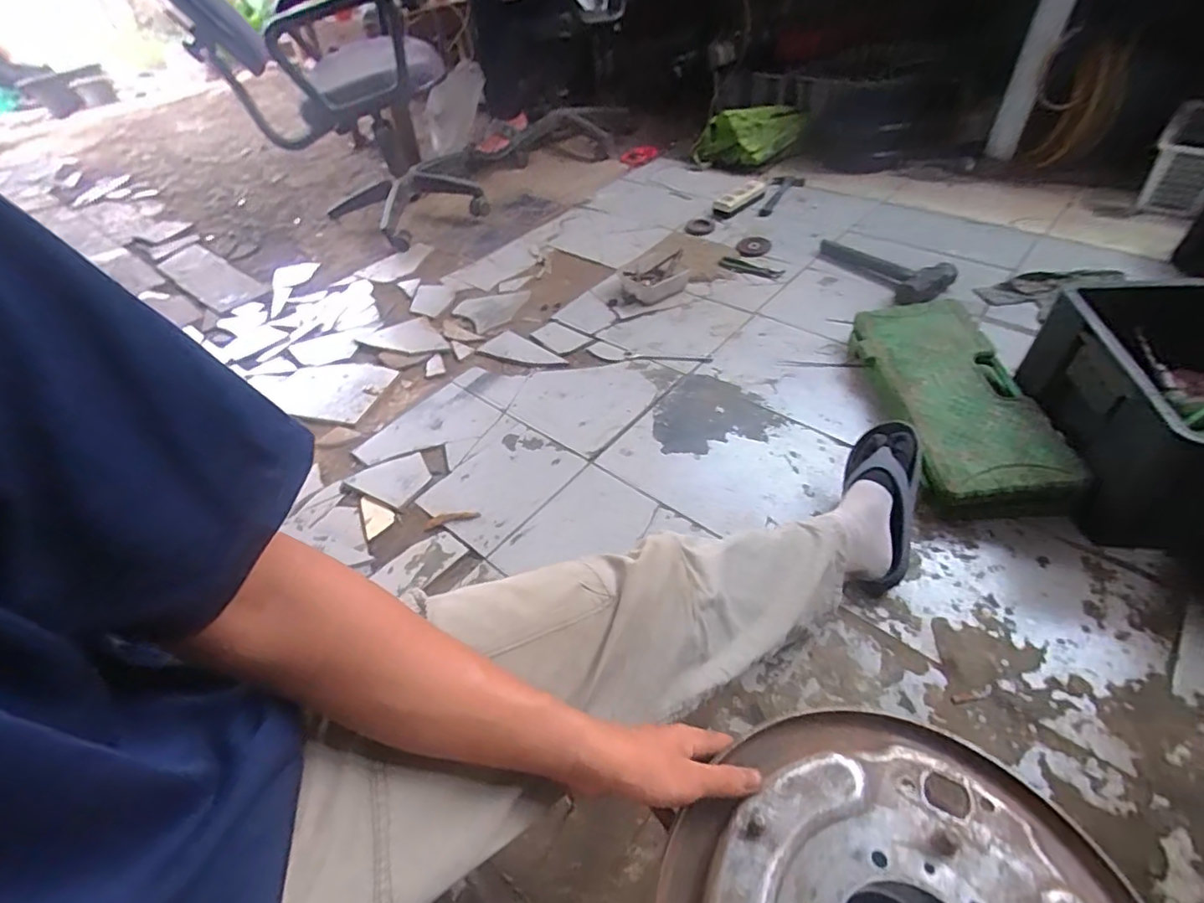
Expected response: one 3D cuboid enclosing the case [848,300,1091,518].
[{"bbox_3d":[0.598,-0.108,0.977,0.213,0.119,0.493,-1,46,7],"label":"case"}]

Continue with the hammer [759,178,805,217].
[{"bbox_3d":[0.538,-0.777,1.705,0.093,0.040,0.265,18,51,23],"label":"hammer"}]

